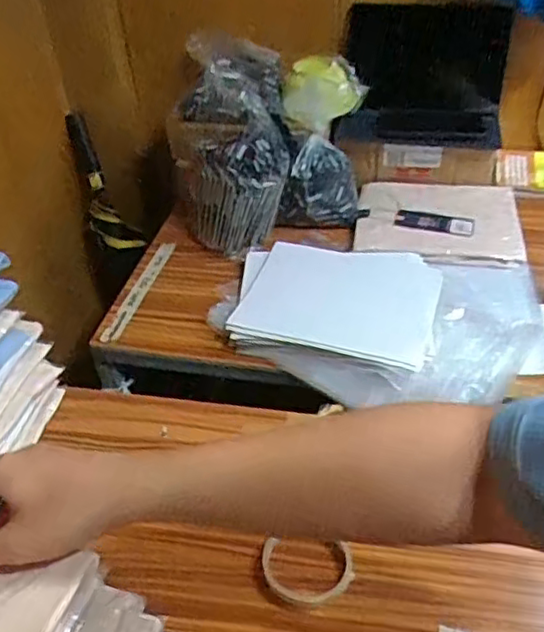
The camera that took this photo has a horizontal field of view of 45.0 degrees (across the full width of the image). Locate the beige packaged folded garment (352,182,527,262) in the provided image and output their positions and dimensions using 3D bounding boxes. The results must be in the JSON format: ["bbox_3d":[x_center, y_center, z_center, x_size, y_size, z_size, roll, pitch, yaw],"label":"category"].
[{"bbox_3d":[0.279,-0.159,1.106,0.264,0.042,0.220,5,41,6],"label":"beige packaged folded garment"}]

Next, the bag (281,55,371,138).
[{"bbox_3d":[0.092,-0.364,1.128,0.122,0.119,0.137,9,42,14],"label":"bag"}]

